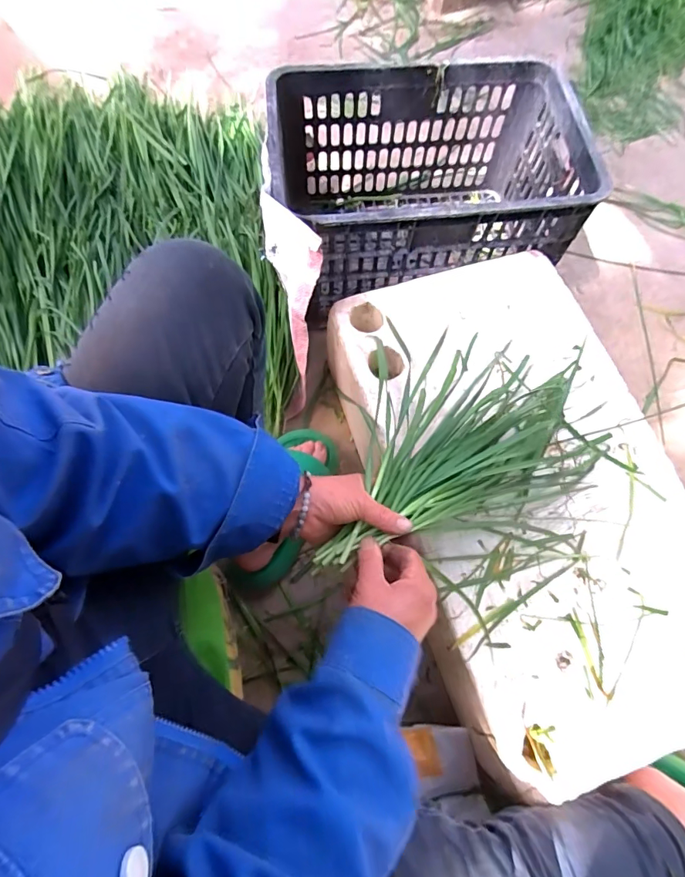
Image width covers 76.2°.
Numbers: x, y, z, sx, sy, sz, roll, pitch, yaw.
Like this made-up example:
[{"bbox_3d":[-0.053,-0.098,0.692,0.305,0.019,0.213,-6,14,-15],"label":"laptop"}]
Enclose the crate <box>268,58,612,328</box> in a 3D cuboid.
[{"bbox_3d":[0.134,-0.421,0.778,0.477,0.261,0.357,-6,71,-3],"label":"crate"}]

